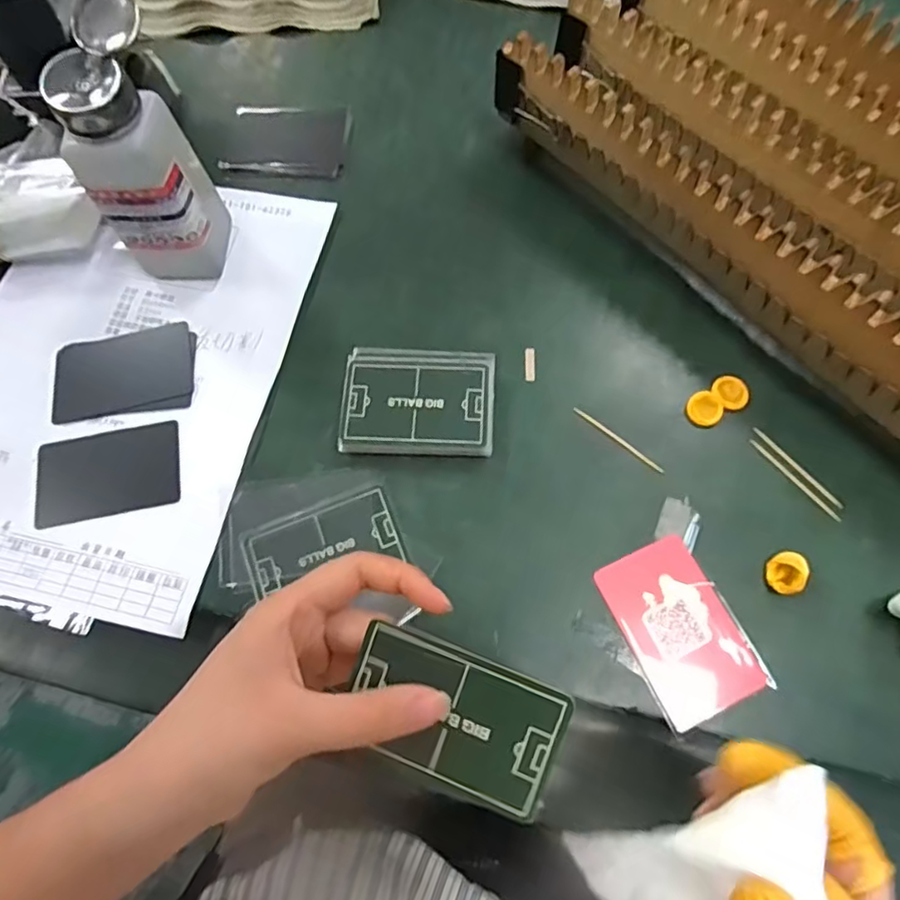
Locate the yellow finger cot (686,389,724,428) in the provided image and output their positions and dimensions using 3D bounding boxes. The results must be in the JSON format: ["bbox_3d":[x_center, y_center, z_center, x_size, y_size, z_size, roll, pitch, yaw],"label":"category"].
[{"bbox_3d":[0.151,-0.024,0.352,0.021,0.004,0.020,-43,74,-12],"label":"yellow finger cot"}]

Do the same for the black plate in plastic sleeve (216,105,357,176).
[{"bbox_3d":[-0.121,-0.232,0.447,0.090,0.007,0.062,4,70,4],"label":"black plate in plastic sleeve"}]

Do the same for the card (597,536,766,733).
[{"bbox_3d":[0.120,0.093,0.313,0.054,0.004,0.085,-24,71,-6],"label":"card"}]

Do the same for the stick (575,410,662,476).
[{"bbox_3d":[0.099,-0.007,0.349,0.062,0.004,0.004,39,76,15],"label":"stick"}]

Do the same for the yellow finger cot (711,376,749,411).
[{"bbox_3d":[0.169,-0.035,0.356,0.021,0.004,0.021,-1,70,2],"label":"yellow finger cot"}]

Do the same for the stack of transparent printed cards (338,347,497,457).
[{"bbox_3d":[-0.018,-0.029,0.356,0.088,0.015,0.069,3,70,4],"label":"stack of transparent printed cards"}]

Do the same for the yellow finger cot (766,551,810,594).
[{"bbox_3d":[0.176,0.064,0.313,0.016,0.016,0.020,-19,70,-4],"label":"yellow finger cot"}]

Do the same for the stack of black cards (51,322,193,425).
[{"bbox_3d":[-0.209,-0.050,0.381,0.087,0.007,0.054,-14,70,0],"label":"stack of black cards"}]

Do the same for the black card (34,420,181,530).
[{"bbox_3d":[-0.203,0.014,0.356,0.084,0.004,0.053,-11,72,-1],"label":"black card"}]

